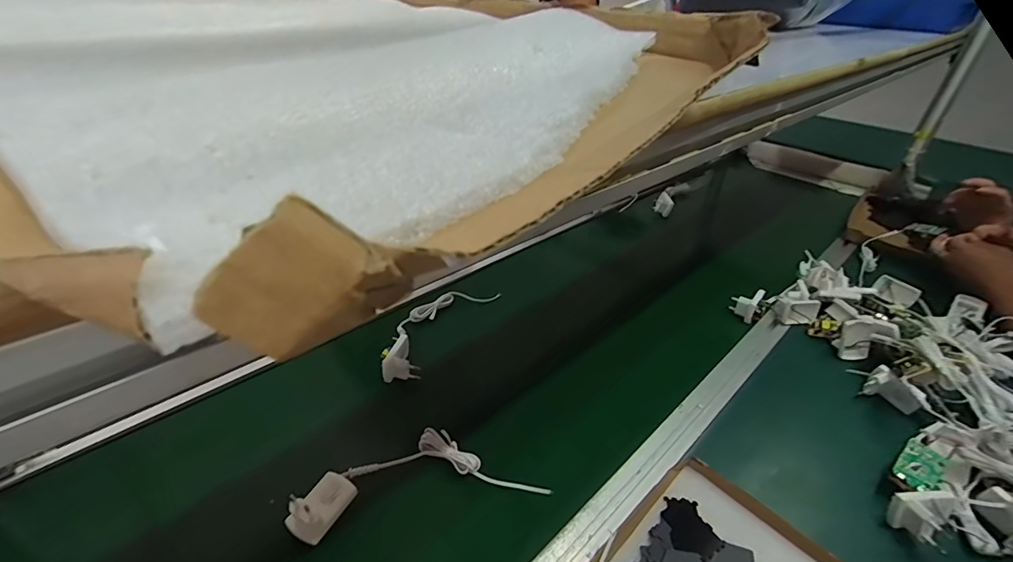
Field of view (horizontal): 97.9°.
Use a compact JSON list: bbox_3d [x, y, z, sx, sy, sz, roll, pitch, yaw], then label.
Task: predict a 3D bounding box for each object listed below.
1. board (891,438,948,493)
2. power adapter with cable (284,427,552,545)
[{"bbox_3d":[0.454,0.204,0.481,0.054,0.007,0.042,-39,68,-19],"label":"board"},{"bbox_3d":[-0.091,0.196,0.460,0.242,0.036,0.092,-7,36,-15],"label":"power adapter with cable"}]

